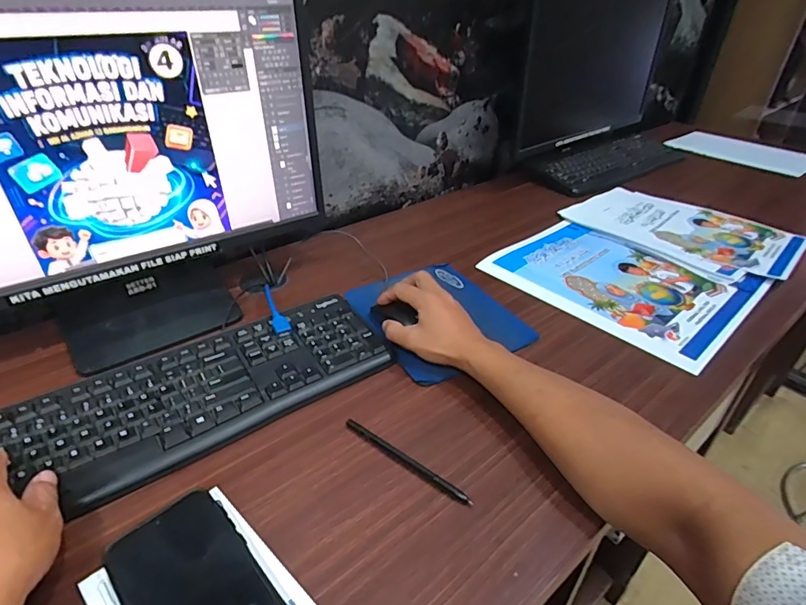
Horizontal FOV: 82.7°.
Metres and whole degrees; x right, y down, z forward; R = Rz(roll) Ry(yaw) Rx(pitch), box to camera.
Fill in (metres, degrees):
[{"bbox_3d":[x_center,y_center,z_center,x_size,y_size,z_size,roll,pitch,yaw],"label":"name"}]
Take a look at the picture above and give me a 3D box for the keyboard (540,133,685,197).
[{"bbox_3d":[0.474,-0.316,1.036,0.412,0.040,0.135,-24,43,-32],"label":"keyboard"}]

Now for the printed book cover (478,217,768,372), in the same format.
[{"bbox_3d":[0.319,-0.042,0.680,0.268,0.013,0.319,-27,45,-34],"label":"printed book cover"}]

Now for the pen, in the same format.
[{"bbox_3d":[0.001,0.141,0.413,0.138,0.007,0.008,25,42,29],"label":"pen"}]

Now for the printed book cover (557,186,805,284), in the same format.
[{"bbox_3d":[0.498,-0.136,0.810,0.269,0.015,0.322,-27,45,-34],"label":"printed book cover"}]

